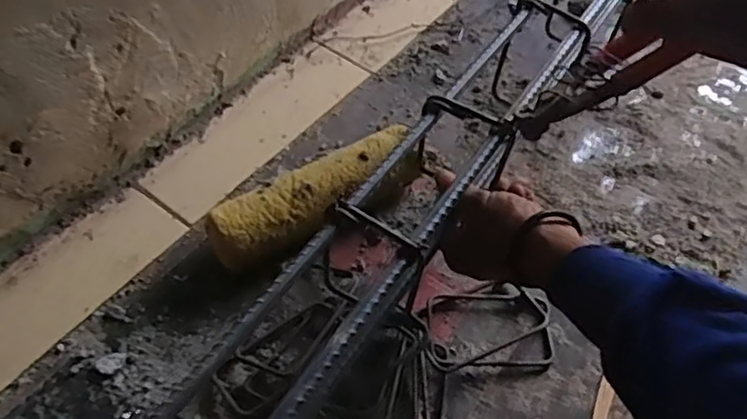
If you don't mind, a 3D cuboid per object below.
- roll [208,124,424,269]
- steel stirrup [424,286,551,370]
[{"bbox_3d":[-0.050,-0.008,0.622,0.228,0.067,0.066,-26,61,-20],"label":"roll"},{"bbox_3d":[0.105,0.109,0.575,0.120,0.010,0.071,0,67,-5],"label":"steel stirrup"}]

